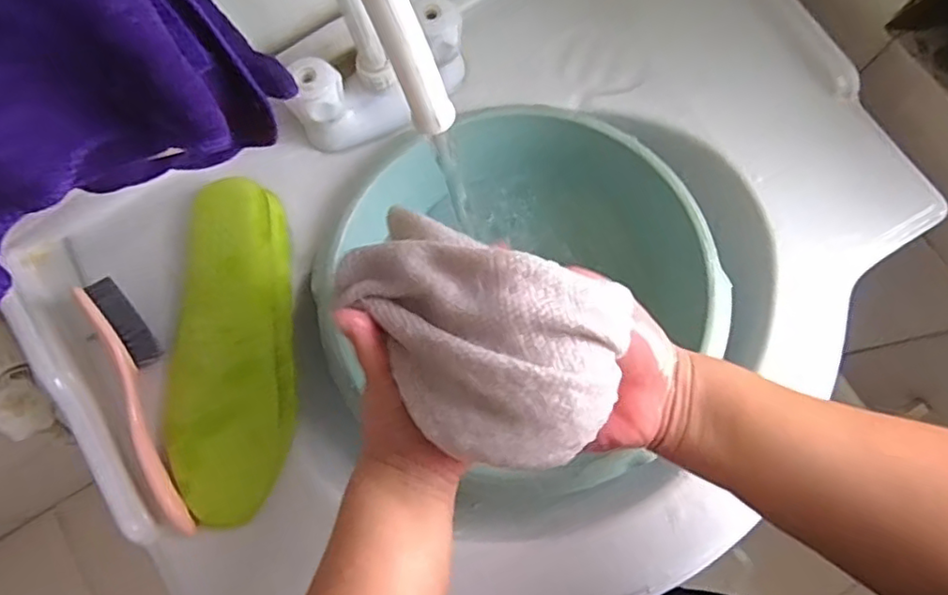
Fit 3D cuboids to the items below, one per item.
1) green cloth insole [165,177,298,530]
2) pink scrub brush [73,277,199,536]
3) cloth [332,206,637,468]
[{"bbox_3d":[-0.178,0.034,0.455,0.087,0.025,0.245,-2,77,-1],"label":"green cloth insole"},{"bbox_3d":[-0.233,0.074,0.439,0.029,0.033,0.187,-22,78,-6],"label":"pink scrub brush"},{"bbox_3d":[-0.004,0.021,0.309,0.150,0.046,0.098,21,77,4],"label":"cloth"}]

